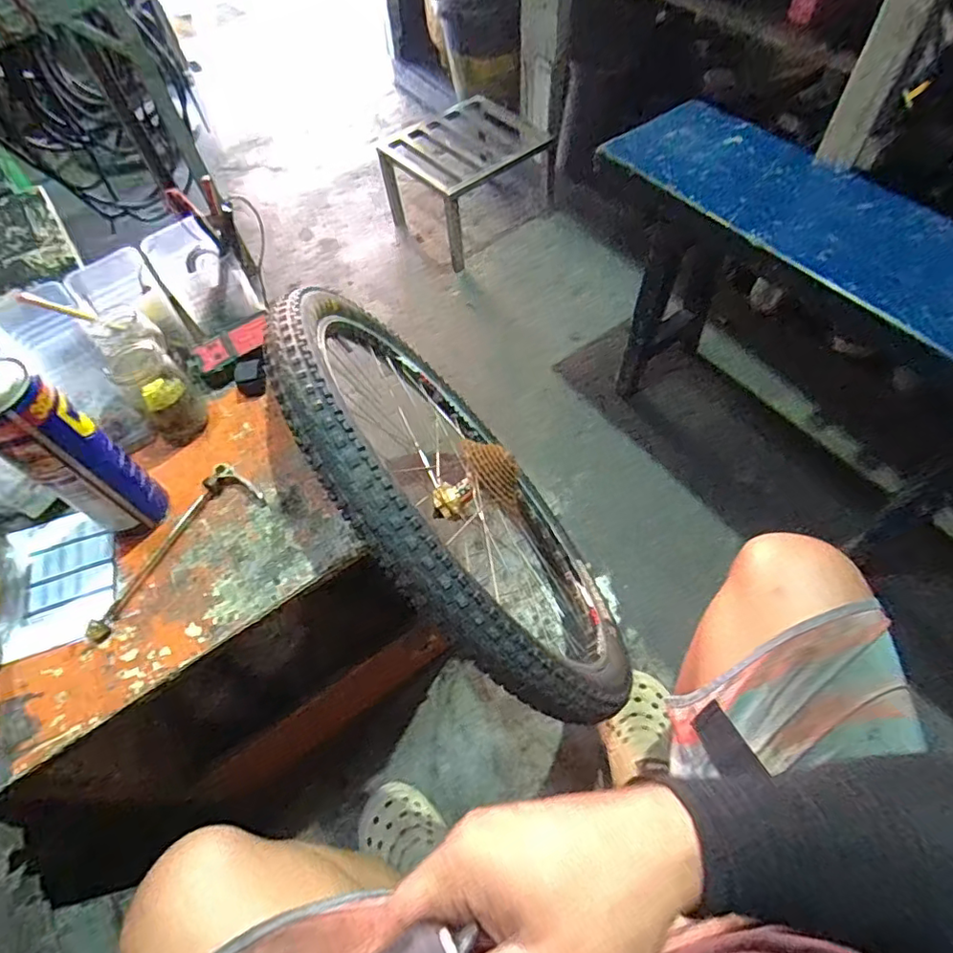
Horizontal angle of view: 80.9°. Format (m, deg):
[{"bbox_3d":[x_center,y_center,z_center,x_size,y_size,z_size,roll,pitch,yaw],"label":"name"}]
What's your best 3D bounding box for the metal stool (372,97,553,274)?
[{"bbox_3d":[-0.026,-0.798,1.505,0.380,0.218,0.335,-42,65,-19],"label":"metal stool"}]

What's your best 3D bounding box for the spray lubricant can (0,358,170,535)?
[{"bbox_3d":[-0.353,-0.017,0.486,0.059,0.219,0.054,-16,59,-5],"label":"spray lubricant can"}]

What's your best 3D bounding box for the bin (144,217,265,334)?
[{"bbox_3d":[-0.337,-0.242,0.684,0.083,0.080,0.114,-40,64,-18],"label":"bin"}]

